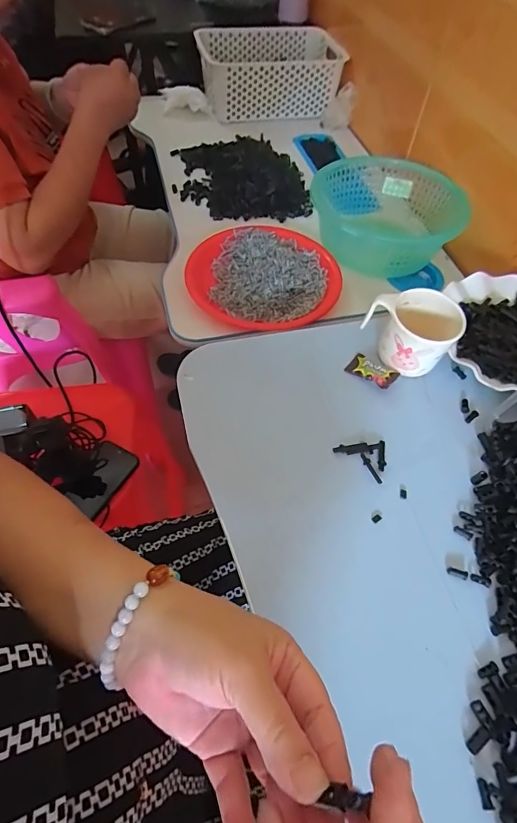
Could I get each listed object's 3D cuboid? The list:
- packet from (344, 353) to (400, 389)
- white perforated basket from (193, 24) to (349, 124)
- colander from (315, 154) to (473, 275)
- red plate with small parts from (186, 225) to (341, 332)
[{"bbox_3d":[0.128,-0.046,0.472,0.054,0.011,0.029,31,61,16],"label":"packet"},{"bbox_3d":[0.024,-0.734,0.928,0.289,0.115,0.222,-15,59,-12],"label":"white perforated basket"},{"bbox_3d":[0.202,-0.316,0.681,0.198,0.099,0.193,-4,57,-6],"label":"colander"},{"bbox_3d":[0.010,-0.208,0.640,0.217,0.036,0.228,1,57,-2],"label":"red plate with small parts"}]

